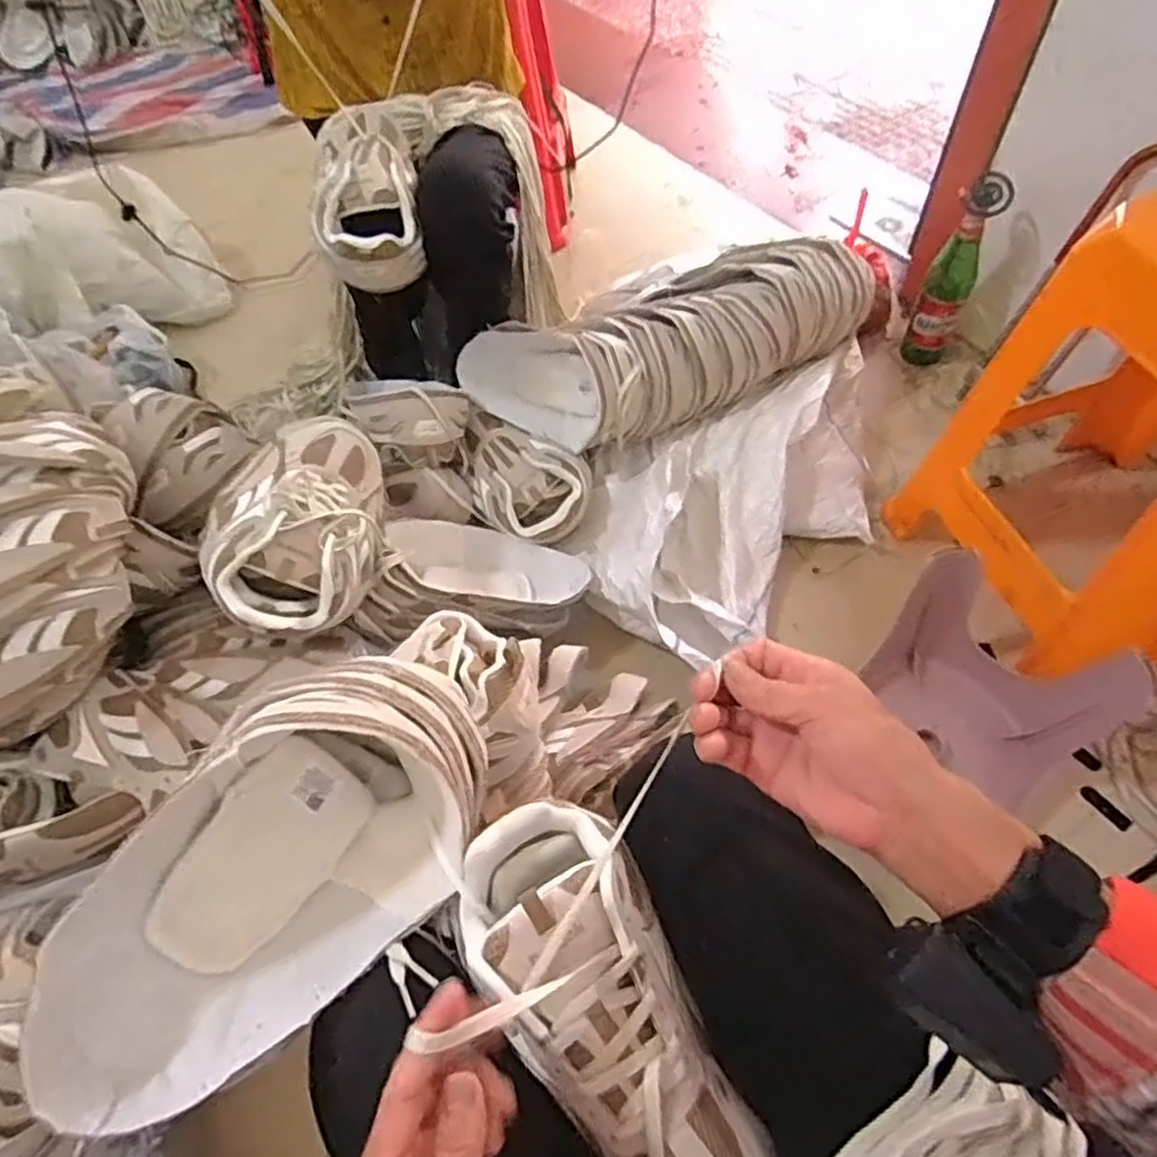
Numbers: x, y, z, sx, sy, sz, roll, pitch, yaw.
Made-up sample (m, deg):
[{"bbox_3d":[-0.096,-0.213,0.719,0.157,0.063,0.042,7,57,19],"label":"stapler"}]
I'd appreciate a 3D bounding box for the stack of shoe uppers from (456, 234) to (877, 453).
[{"bbox_3d":[0.144,-0.353,1.050,0.602,0.156,0.224,-21,58,-10],"label":"stack of shoe uppers"}]

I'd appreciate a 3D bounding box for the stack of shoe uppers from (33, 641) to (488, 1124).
[{"bbox_3d":[-0.175,0.162,0.421,0.275,0.115,0.151,-38,62,-19],"label":"stack of shoe uppers"}]

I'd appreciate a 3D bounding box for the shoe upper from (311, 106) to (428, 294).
[{"bbox_3d":[-0.271,-0.493,0.911,0.128,0.088,0.269,-10,74,-3],"label":"shoe upper"}]

